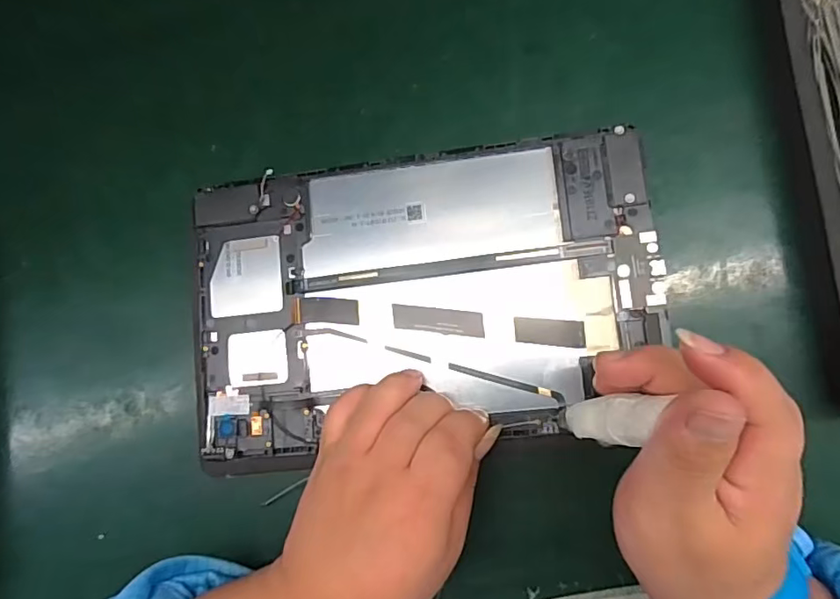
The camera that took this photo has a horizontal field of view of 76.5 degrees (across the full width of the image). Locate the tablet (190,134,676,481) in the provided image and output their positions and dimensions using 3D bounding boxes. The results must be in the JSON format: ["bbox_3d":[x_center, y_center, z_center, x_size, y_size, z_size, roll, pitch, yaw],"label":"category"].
[{"bbox_3d":[-0.001,-0.001,0.274,0.235,0.009,0.148,-8,85,7],"label":"tablet"}]

